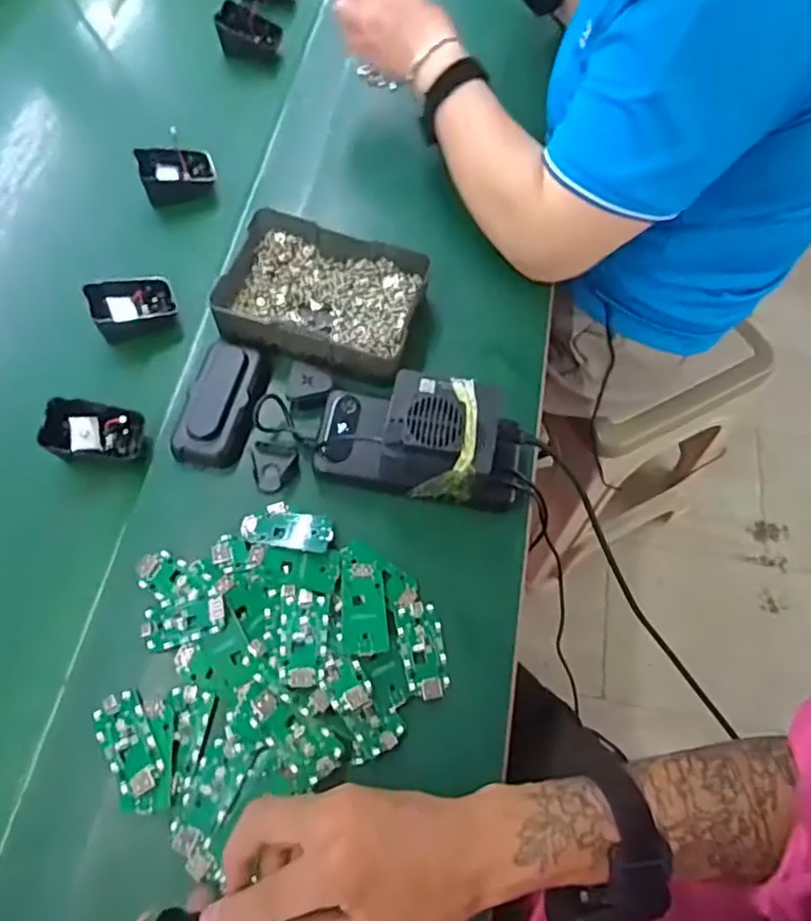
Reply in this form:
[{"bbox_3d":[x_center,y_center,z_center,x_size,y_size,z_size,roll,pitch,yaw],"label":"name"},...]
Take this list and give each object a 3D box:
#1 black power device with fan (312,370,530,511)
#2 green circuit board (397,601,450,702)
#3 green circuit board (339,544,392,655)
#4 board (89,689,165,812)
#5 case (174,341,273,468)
[{"bbox_3d":[0.013,-0.016,0.469,0.156,0.080,0.074,13,65,6],"label":"black power device with fan"},{"bbox_3d":[0.012,0.132,0.443,0.030,0.011,0.063,-9,65,-5],"label":"green circuit board"},{"bbox_3d":[-0.030,0.096,0.449,0.030,0.004,0.079,-3,58,-10],"label":"green circuit board"},{"bbox_3d":[-0.173,0.181,0.399,0.032,0.007,0.071,-29,68,-13],"label":"board"},{"bbox_3d":[-0.143,-0.046,0.498,0.049,0.022,0.101,9,65,4],"label":"case"}]

